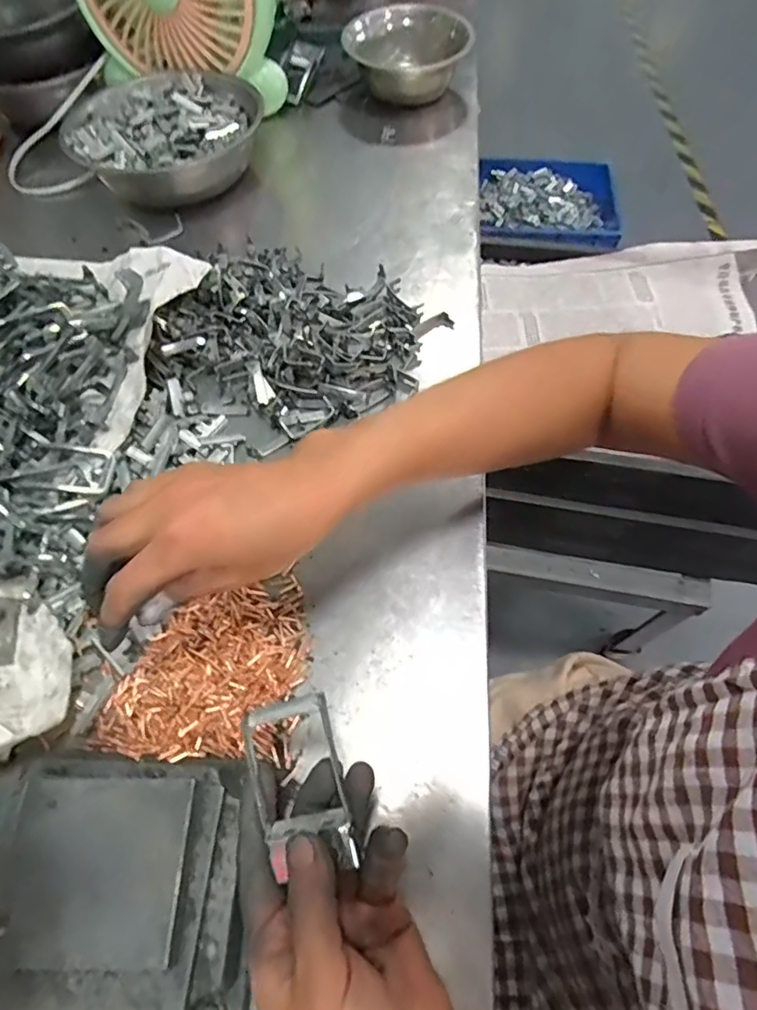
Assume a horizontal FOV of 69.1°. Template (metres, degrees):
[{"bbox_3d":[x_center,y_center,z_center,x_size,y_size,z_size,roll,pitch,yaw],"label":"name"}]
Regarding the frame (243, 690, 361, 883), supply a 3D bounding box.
[{"bbox_3d":[-0.036,0.122,0.248,0.043,0.008,0.067,-19,74,5],"label":"frame"}]

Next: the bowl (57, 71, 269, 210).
[{"bbox_3d":[-0.222,-0.393,0.585,0.194,0.053,0.177,-12,62,-5],"label":"bowl"}]

